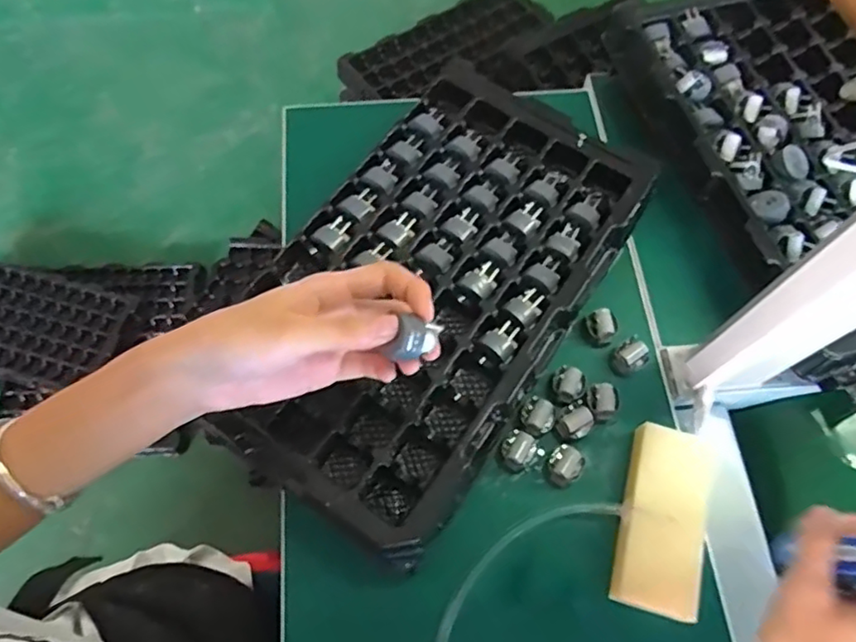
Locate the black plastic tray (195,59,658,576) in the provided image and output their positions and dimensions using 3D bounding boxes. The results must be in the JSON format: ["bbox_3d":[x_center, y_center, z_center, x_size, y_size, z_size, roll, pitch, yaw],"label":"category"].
[{"bbox_3d":[0.002,-0.030,0.451,0.202,0.038,0.357,32,69,13],"label":"black plastic tray"}]

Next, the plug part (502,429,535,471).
[{"bbox_3d":[0.064,0.092,0.432,0.023,0.018,0.024,20,67,8],"label":"plug part"}]

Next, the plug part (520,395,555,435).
[{"bbox_3d":[0.080,0.069,0.441,0.025,0.018,0.024,0,66,-1],"label":"plug part"}]

